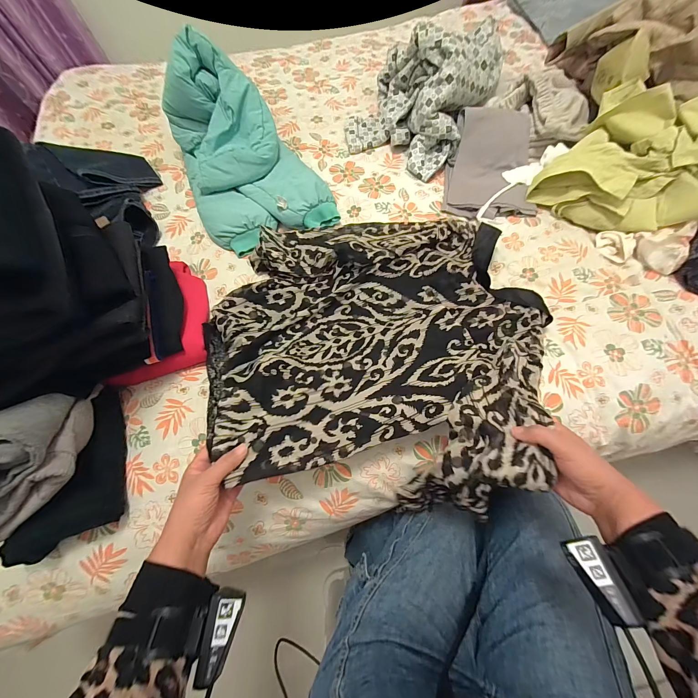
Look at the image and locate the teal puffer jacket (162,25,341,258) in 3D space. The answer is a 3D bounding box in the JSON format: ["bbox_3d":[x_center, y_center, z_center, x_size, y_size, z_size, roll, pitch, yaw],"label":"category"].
[{"bbox_3d":[-0.250,-0.440,0.655,0.282,0.206,0.431,-30,68,-10],"label":"teal puffer jacket"}]

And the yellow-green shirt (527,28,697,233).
[{"bbox_3d":[0.618,-0.423,0.628,0.318,0.164,0.323,32,72,16],"label":"yellow-green shirt"}]

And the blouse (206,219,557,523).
[{"bbox_3d":[0.045,-0.045,0.507,0.579,0.131,0.536,6,67,5],"label":"blouse"}]

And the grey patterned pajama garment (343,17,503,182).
[{"bbox_3d":[0.194,-0.685,0.751,0.307,0.178,0.422,29,71,14],"label":"grey patterned pajama garment"}]

